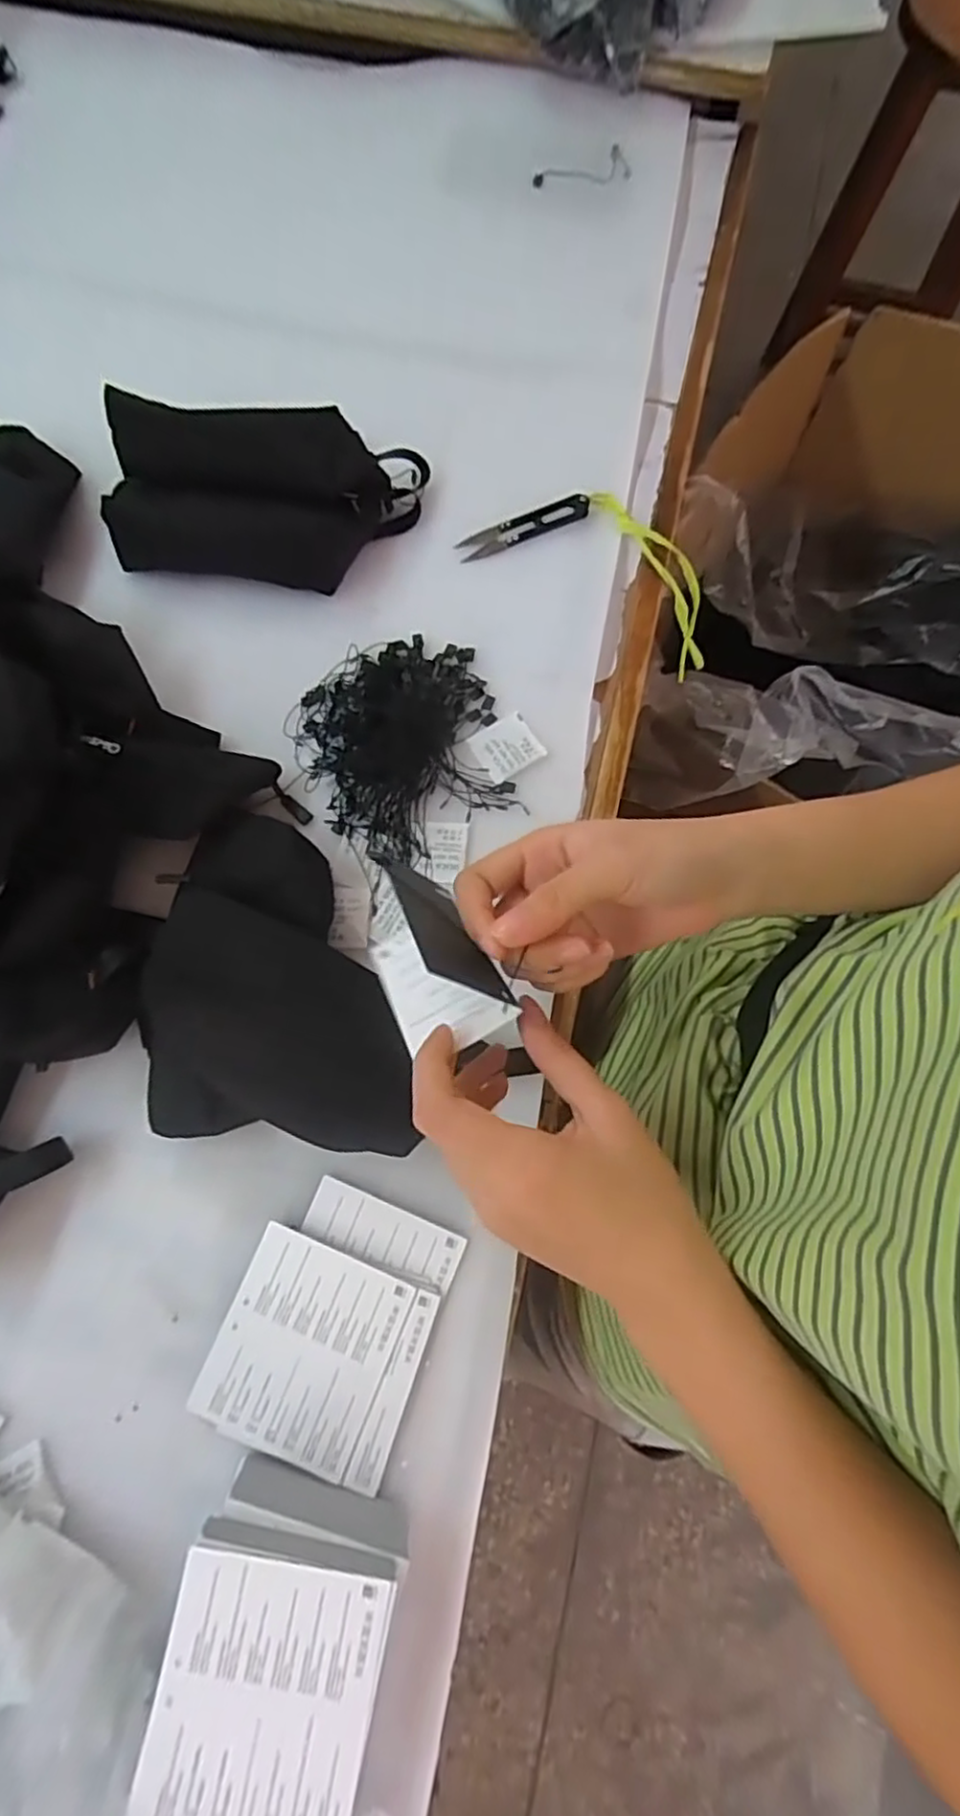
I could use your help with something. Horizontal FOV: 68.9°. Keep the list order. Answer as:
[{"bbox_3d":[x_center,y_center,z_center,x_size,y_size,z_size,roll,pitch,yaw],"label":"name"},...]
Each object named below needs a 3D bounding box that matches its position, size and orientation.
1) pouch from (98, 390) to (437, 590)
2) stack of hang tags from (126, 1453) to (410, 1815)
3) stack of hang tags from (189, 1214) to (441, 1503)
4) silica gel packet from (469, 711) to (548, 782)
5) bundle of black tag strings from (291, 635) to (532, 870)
[{"bbox_3d":[-0.150,-0.295,0.484,0.216,0.071,0.087,-1,76,-2],"label":"pouch"},{"bbox_3d":[-0.090,0.334,0.322,0.090,0.061,0.108,13,76,2],"label":"stack of hang tags"},{"bbox_3d":[-0.086,0.238,0.375,0.104,0.007,0.101,20,76,4],"label":"stack of hang tags"},{"bbox_3d":[0.019,-0.110,0.471,0.041,0.006,0.041,-30,79,-8],"label":"silica gel packet"},{"bbox_3d":[-0.051,-0.110,0.459,0.134,0.034,0.164,-17,77,-5],"label":"bundle of black tag strings"}]

